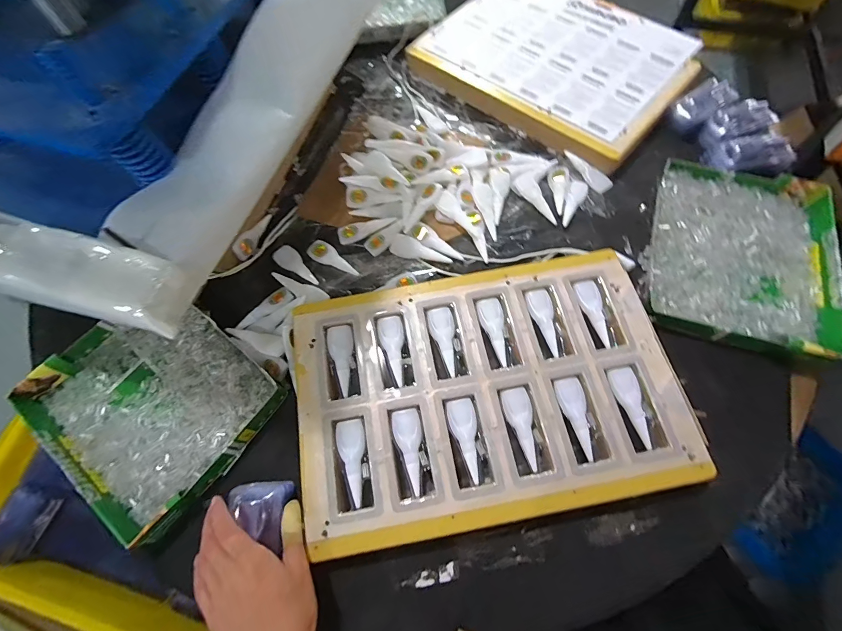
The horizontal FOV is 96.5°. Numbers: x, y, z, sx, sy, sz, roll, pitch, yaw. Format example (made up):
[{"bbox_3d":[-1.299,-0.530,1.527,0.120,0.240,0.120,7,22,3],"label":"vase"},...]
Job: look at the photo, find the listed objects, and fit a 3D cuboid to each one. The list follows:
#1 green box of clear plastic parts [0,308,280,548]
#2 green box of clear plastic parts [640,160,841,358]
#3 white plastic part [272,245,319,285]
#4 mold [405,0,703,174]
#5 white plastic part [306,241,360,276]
[{"bbox_3d":[-0.324,0.098,0.454,0.266,0.036,0.216,37,72,17],"label":"green box of clear plastic parts"},{"bbox_3d":[0.424,-0.083,0.499,0.216,0.038,0.268,17,67,10],"label":"green box of clear plastic parts"},{"bbox_3d":[-0.175,-0.069,0.528,0.031,0.008,0.088,-41,70,-15],"label":"white plastic part"},{"bbox_3d":[0.238,-0.453,0.663,0.408,0.045,0.333,38,72,17],"label":"mold"},{"bbox_3d":[-0.122,-0.078,0.529,0.085,0.011,0.030,35,72,16],"label":"white plastic part"}]

